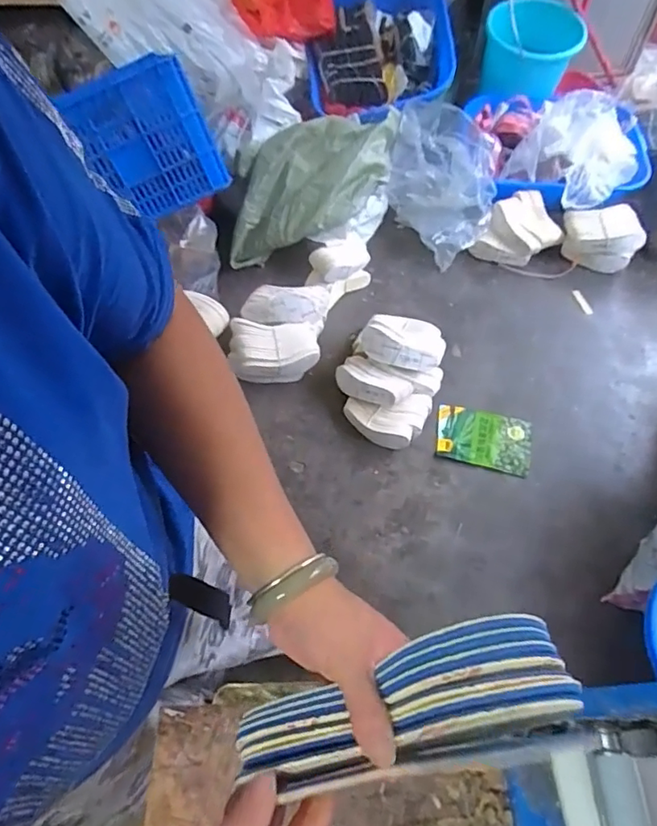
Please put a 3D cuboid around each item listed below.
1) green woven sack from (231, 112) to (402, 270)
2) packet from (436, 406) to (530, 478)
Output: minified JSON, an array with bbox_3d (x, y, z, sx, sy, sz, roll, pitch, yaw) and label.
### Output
[{"bbox_3d":[-0.058,-0.714,1.787,0.505,0.387,0.296,5,56,3],"label":"green woven sack"},{"bbox_3d":[0.429,0.068,1.543,0.254,0.029,0.176,15,66,5],"label":"packet"}]

